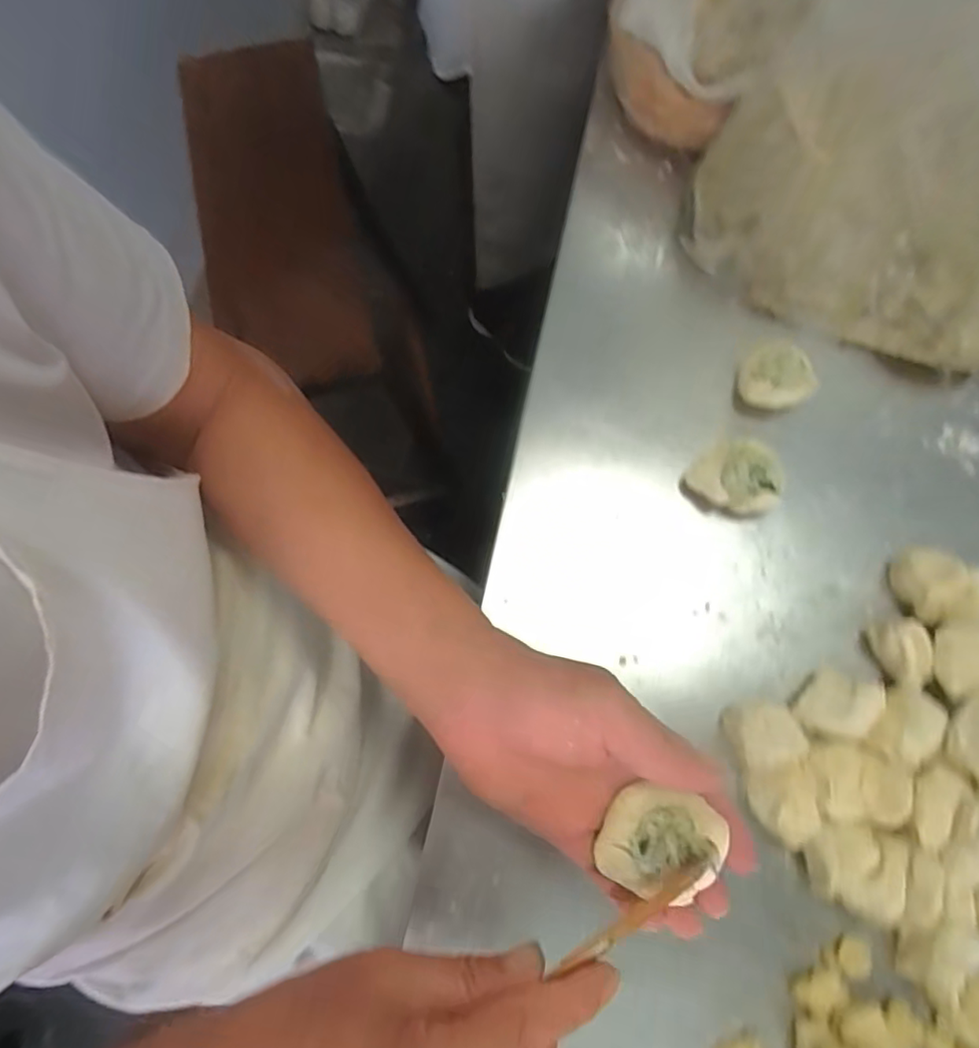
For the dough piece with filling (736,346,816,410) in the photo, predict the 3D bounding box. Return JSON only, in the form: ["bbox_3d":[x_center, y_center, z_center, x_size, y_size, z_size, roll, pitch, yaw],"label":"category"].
[{"bbox_3d":[0.211,-0.108,0.435,0.054,0.017,0.044,-16,74,-4],"label":"dough piece with filling"}]

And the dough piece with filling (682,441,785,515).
[{"bbox_3d":[0.176,-0.036,0.416,0.060,0.024,0.053,32,77,10],"label":"dough piece with filling"}]

